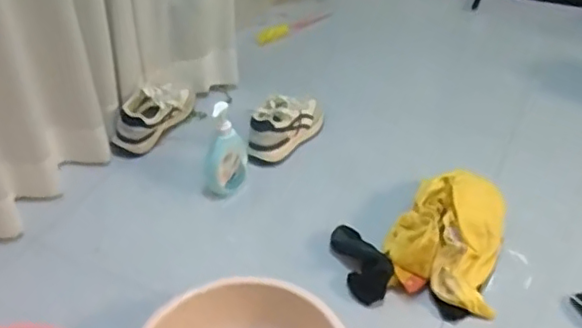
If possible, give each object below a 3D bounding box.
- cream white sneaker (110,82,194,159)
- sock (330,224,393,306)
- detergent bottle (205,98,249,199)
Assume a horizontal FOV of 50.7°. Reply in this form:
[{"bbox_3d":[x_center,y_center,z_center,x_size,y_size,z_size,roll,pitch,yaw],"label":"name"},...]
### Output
[{"bbox_3d":[-0.335,-0.118,1.522,0.092,0.140,0.257,12,39,17],"label":"cream white sneaker"},{"bbox_3d":[0.135,0.183,1.159,0.080,0.049,0.166,-10,38,-12],"label":"sock"},{"bbox_3d":[-0.142,-0.042,1.325,0.085,0.235,0.098,-4,37,-4],"label":"detergent bottle"}]

